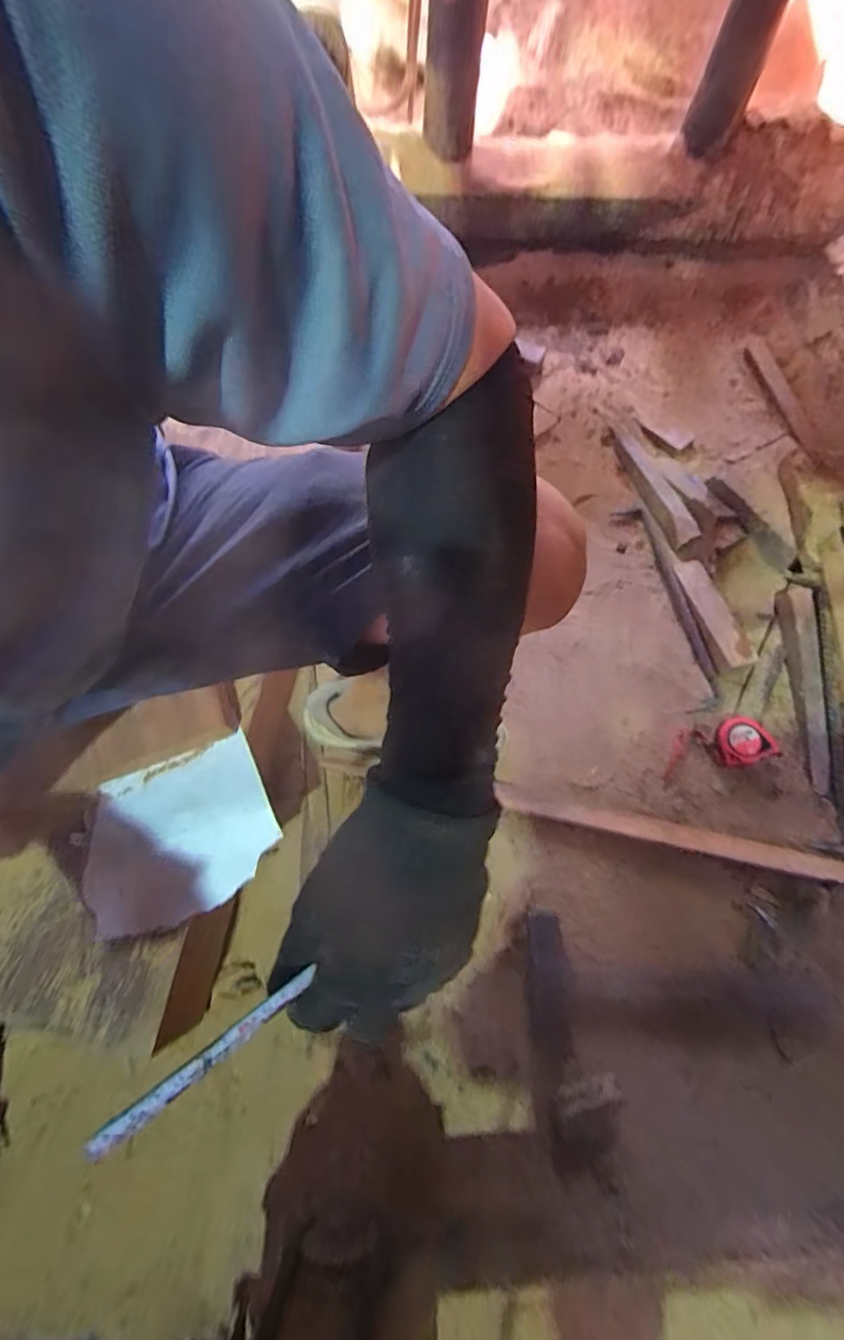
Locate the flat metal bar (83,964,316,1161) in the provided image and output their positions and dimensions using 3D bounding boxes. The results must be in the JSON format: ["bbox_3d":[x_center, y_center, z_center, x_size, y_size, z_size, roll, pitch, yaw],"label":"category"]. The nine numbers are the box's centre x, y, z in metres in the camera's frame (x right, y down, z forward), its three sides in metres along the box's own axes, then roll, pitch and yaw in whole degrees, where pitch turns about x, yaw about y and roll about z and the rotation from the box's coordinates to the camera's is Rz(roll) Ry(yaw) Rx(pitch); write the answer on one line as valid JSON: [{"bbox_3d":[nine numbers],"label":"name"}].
[{"bbox_3d":[-0.092,0.168,0.243,0.098,0.010,0.008,-23,69,-41],"label":"flat metal bar"}]

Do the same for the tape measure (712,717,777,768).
[{"bbox_3d":[0.448,0.101,0.784,0.072,0.034,0.062,-12,71,-5],"label":"tape measure"}]

